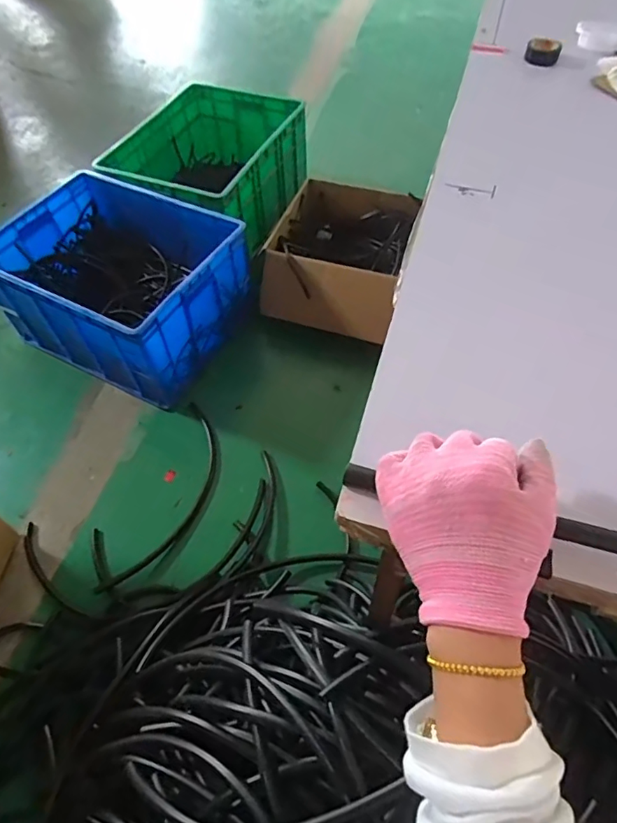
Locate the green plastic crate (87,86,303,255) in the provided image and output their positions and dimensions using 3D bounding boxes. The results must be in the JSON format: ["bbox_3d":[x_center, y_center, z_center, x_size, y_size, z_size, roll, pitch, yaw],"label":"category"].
[{"bbox_3d":[-0.280,-0.720,1.590,0.466,0.237,0.583,21,58,15],"label":"green plastic crate"}]

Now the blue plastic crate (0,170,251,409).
[{"bbox_3d":[-0.466,-0.316,1.318,0.573,0.274,0.412,24,59,17],"label":"blue plastic crate"}]

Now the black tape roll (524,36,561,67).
[{"bbox_3d":[0.314,-0.482,0.698,0.043,0.024,0.043,15,57,12],"label":"black tape roll"}]

